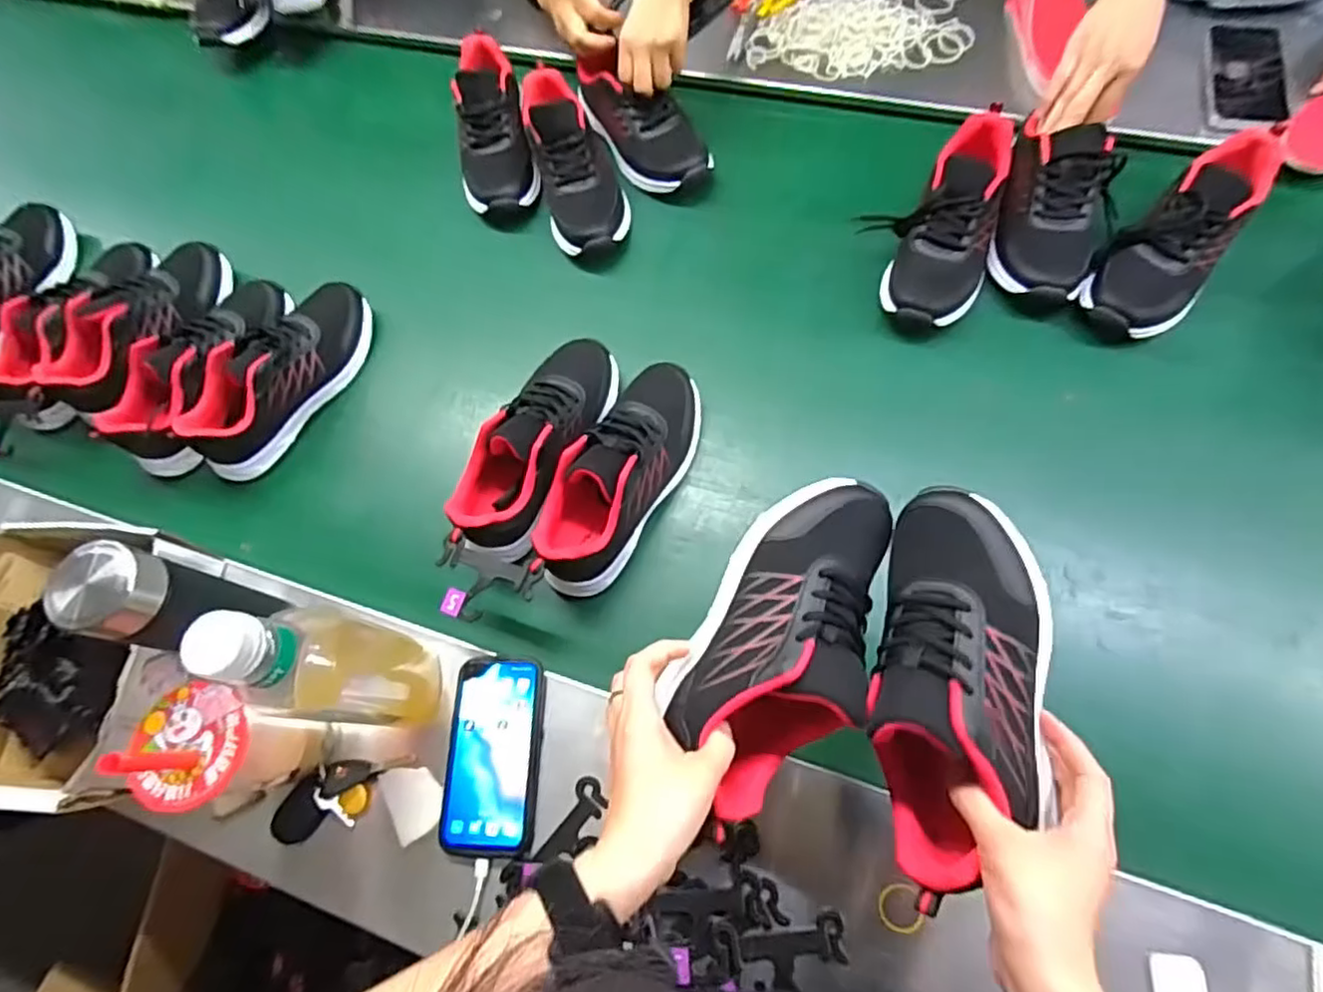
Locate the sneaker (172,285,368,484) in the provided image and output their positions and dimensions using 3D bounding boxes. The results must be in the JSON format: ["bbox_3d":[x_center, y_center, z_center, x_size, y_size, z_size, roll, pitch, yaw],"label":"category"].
[{"bbox_3d":[-0.433,-0.143,0.729,0.095,0.082,0.246,33,78,9],"label":"sneaker"}]

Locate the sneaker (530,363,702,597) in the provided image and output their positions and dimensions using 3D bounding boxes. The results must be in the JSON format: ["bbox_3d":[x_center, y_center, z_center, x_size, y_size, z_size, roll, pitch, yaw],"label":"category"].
[{"bbox_3d":[-0.038,-0.022,0.651,0.095,0.101,0.256,31,78,9],"label":"sneaker"}]

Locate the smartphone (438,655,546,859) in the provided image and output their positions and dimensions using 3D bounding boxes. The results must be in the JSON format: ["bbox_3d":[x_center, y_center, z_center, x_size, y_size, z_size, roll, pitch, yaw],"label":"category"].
[{"bbox_3d":[-0.148,0.228,0.574,0.081,0.013,0.161,0,70,7],"label":"smartphone"}]

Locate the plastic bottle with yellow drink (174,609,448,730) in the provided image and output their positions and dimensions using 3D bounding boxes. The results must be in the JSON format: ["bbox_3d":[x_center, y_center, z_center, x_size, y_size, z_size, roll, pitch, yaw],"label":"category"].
[{"bbox_3d":[-0.249,0.138,0.504,0.076,0.246,0.081,6,75,3],"label":"plastic bottle with yellow drink"}]

